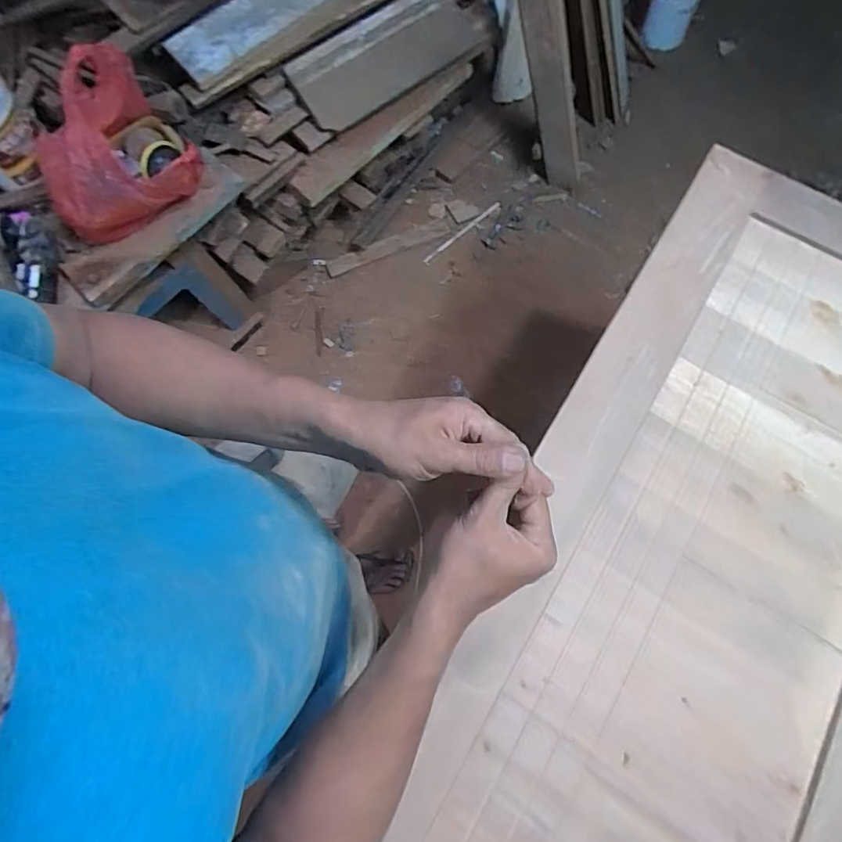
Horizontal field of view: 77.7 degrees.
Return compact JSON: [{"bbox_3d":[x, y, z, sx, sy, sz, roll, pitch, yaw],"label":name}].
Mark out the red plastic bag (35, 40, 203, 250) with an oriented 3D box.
[{"bbox_3d":[-0.670,-0.561,1.097,0.315,0.184,0.305,-40,76,-10],"label":"red plastic bag"}]

